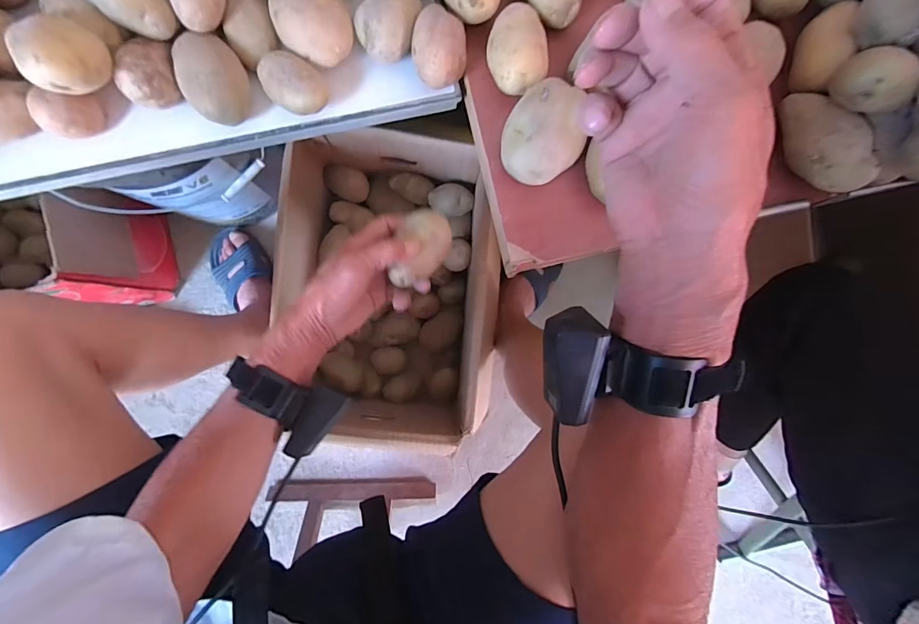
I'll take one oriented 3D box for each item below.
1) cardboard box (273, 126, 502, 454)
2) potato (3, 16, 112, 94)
[{"bbox_3d":[-0.104,-0.037,0.675,0.287,0.215,0.421,1,88,-4],"label":"cardboard box"},{"bbox_3d":[-0.331,-0.216,0.358,0.060,0.053,0.062,-35,91,-4],"label":"potato"}]

